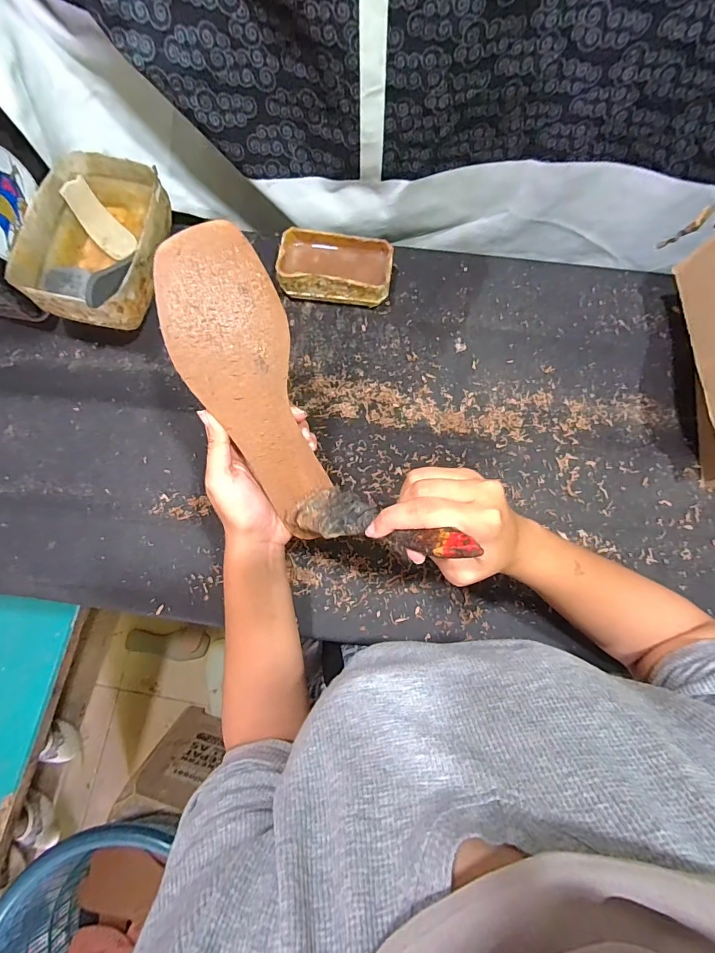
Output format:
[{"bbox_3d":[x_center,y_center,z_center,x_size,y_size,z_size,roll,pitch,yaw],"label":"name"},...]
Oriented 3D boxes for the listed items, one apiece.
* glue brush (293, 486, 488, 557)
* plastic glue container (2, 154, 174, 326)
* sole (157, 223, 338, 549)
[{"bbox_3d":[0.011,0.032,0.279,0.144,0.014,0.036,10,74,44],"label":"glue brush"},{"bbox_3d":[-0.285,-0.258,0.467,0.127,0.071,0.184,9,78,2],"label":"plastic glue container"},{"bbox_3d":[-0.081,-0.062,0.314,0.081,0.009,0.227,-20,105,-19],"label":"sole"}]

